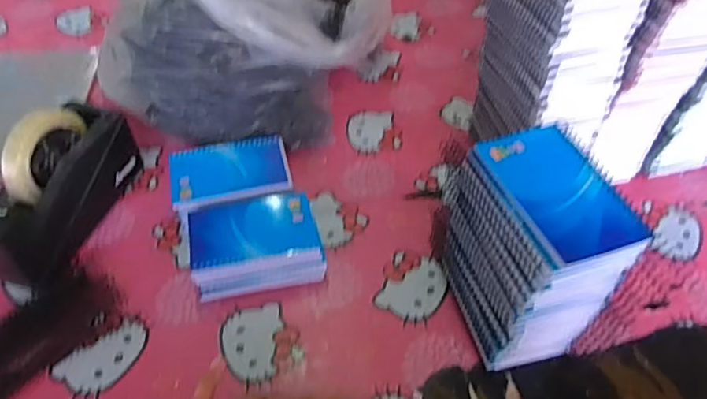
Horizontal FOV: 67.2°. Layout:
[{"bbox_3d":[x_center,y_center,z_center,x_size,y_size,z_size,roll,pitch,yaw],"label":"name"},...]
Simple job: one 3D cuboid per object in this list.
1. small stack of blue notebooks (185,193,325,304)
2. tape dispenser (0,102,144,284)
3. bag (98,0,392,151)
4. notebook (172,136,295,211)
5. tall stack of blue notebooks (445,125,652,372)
[{"bbox_3d":[-0.105,0.049,0.575,0.133,0.060,0.099,-11,50,-10],"label":"small stack of blue notebooks"},{"bbox_3d":[-0.325,-0.014,0.581,0.073,0.126,0.203,11,50,9],"label":"tape dispenser"},{"bbox_3d":[-0.117,-0.250,0.722,0.260,0.221,0.400,23,53,17],"label":"bag"},{"bbox_3d":[-0.143,-0.034,0.621,0.133,0.010,0.091,-12,51,-11],"label":"notebook"},{"bbox_3d":[0.156,0.053,0.487,0.089,0.191,0.127,-11,51,-11],"label":"tall stack of blue notebooks"}]

